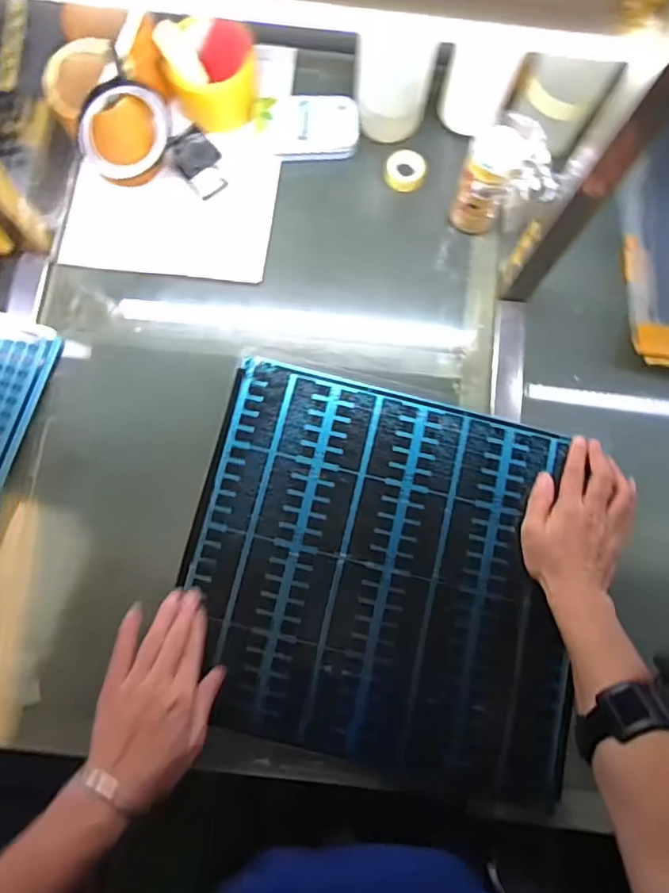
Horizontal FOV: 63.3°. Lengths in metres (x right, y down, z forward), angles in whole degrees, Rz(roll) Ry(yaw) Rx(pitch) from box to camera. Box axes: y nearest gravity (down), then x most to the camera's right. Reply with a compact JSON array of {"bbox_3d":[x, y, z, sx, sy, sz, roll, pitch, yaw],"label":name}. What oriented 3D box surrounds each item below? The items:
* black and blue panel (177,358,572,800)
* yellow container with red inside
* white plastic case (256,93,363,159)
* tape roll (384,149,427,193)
[{"bbox_3d":[0.050,0.116,0.523,0.369,0.016,0.337,14,80,1],"label":"black and blue panel"},{"bbox_3d":[-0.126,-0.387,0.563,0.094,0.057,0.088,0,79,-2],"label":"yellow container with red inside"},{"bbox_3d":[-0.029,-0.344,0.585,0.108,0.018,0.066,1,79,-2],"label":"white plastic case"},{"bbox_3d":[0.077,-0.300,0.592,0.045,0.019,0.037,7,79,-1],"label":"tape roll"}]

